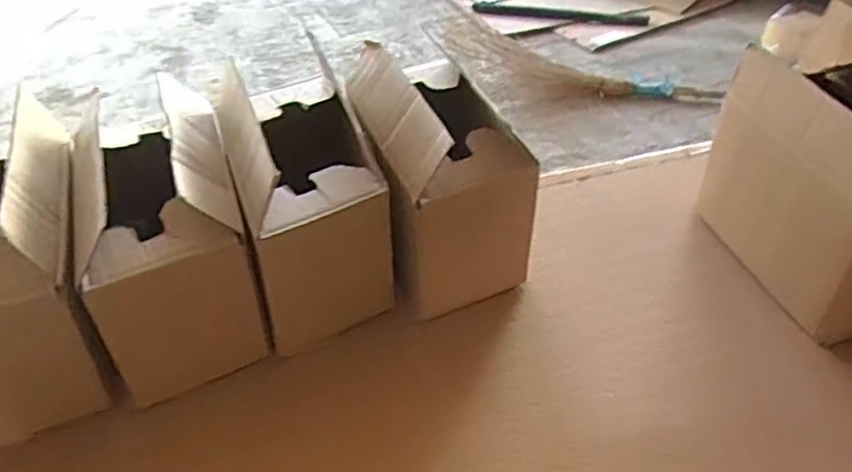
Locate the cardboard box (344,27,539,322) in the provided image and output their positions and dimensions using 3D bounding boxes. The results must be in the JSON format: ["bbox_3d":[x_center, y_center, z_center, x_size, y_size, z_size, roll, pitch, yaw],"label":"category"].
[{"bbox_3d":[0.007,-0.076,0.737,0.135,0.192,0.228,-15,44,-16],"label":"cardboard box"}]

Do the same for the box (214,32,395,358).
[{"bbox_3d":[-0.126,-0.041,0.711,0.134,0.210,0.218,-14,43,-15],"label":"box"}]

